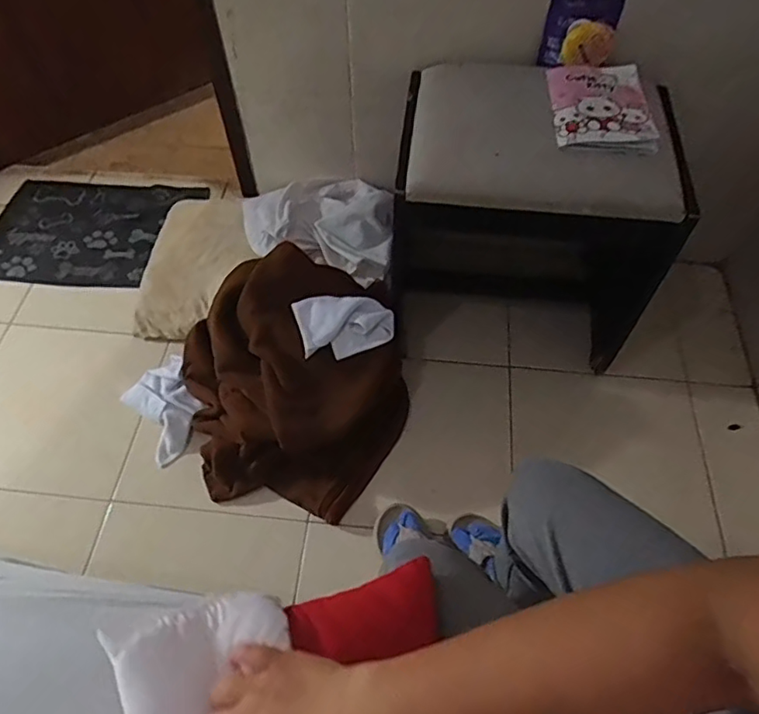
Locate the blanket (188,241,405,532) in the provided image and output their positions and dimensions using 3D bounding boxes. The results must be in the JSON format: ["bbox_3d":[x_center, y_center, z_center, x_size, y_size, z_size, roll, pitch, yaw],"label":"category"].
[{"bbox_3d":[-0.163,0.053,1.118,0.425,0.276,0.434,-15,58,-9],"label":"blanket"}]

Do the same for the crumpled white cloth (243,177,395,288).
[{"bbox_3d":[-0.128,-0.317,1.276,0.356,0.082,0.228,15,58,10],"label":"crumpled white cloth"}]

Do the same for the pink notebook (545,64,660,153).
[{"bbox_3d":[0.351,-0.403,0.908,0.147,0.034,0.194,3,57,3],"label":"pink notebook"}]

